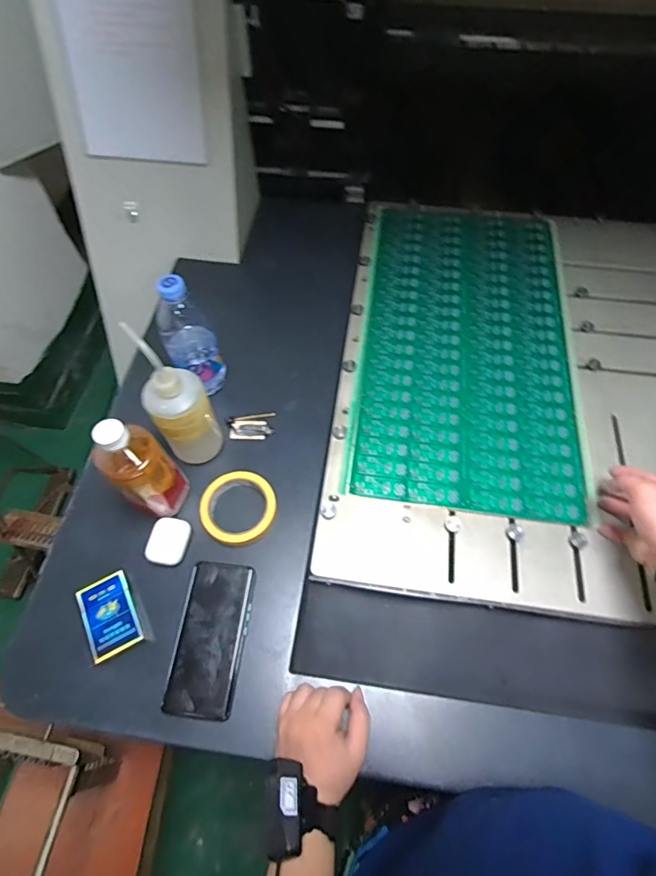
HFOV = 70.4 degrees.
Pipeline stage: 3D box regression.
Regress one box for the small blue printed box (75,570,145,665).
[{"bbox_3d":[-0.260,0.211,0.554,0.057,0.020,0.087,-25,63,-13],"label":"small blue printed box"}]

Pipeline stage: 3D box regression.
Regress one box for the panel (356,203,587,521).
[{"bbox_3d":[0.231,-0.170,0.764,0.321,0.007,0.602,7,61,4],"label":"panel"}]

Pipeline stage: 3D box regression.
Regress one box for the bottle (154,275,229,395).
[{"bbox_3d":[-0.191,-0.135,0.648,0.069,0.191,0.059,-18,62,-10],"label":"bottle"}]

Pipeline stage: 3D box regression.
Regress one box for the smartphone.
[{"bbox_3d":[-0.138,0.233,0.548,0.077,0.005,0.165,6,61,3],"label":"smartphone"}]

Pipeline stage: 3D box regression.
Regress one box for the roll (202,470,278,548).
[{"bbox_3d":[-0.119,0.091,0.617,0.098,0.013,0.097,0,61,0],"label":"roll"}]

